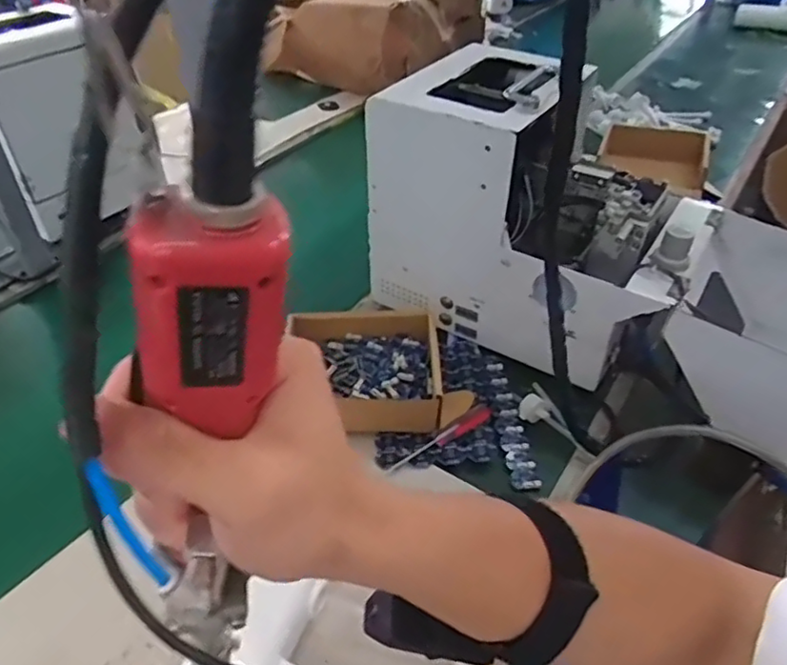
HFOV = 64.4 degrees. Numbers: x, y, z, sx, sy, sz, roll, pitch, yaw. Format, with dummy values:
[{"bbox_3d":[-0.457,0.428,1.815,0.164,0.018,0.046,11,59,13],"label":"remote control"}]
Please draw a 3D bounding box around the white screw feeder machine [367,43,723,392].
[{"bbox_3d":[0.170,-0.136,0.698,0.312,0.253,0.203,24,46,25],"label":"white screw feeder machine"}]

